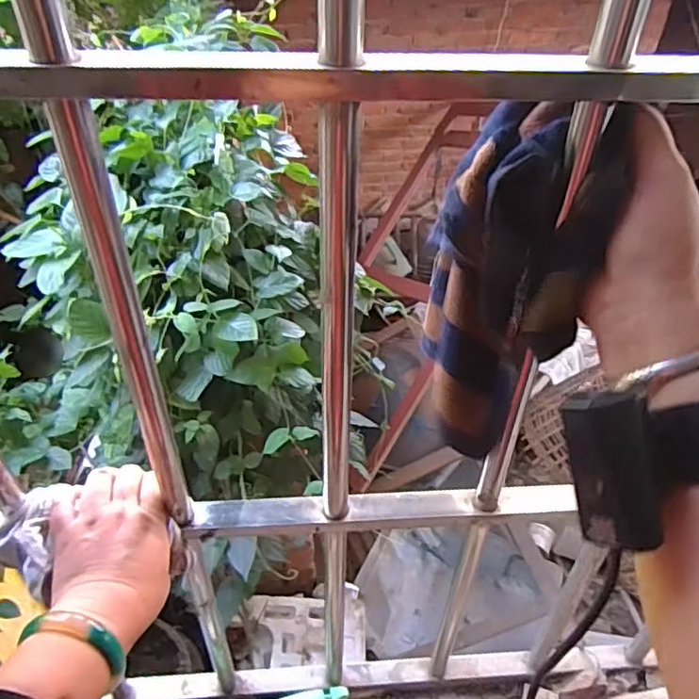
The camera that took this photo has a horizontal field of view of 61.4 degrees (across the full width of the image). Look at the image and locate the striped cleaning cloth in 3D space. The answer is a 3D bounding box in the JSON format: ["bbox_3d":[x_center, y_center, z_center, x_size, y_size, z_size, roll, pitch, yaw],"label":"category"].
[{"bbox_3d":[0.084,-0.026,0.336,0.095,0.201,0.053,19,35,17],"label":"striped cleaning cloth"}]

